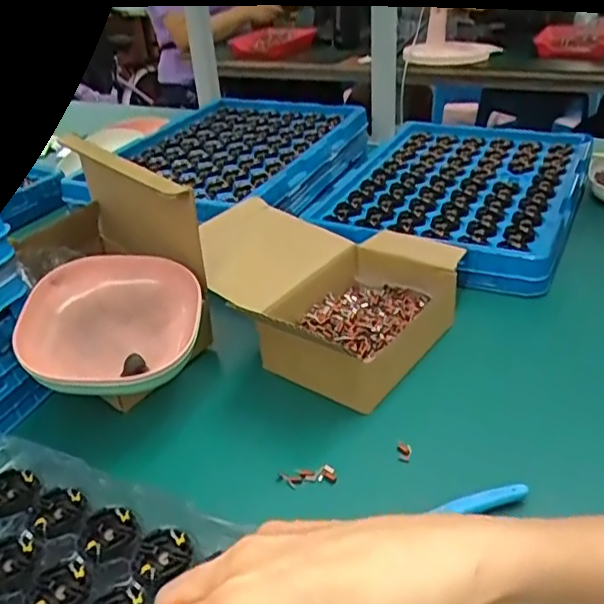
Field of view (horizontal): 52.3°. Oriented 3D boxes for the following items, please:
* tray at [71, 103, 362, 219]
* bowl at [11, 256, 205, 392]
[{"bbox_3d":[-0.087,-0.209,0.873,0.284,0.056,0.398,11,36,22],"label":"tray"},{"bbox_3d":[-0.148,0.019,0.491,0.132,0.045,0.132,1,50,-1],"label":"bowl"}]

